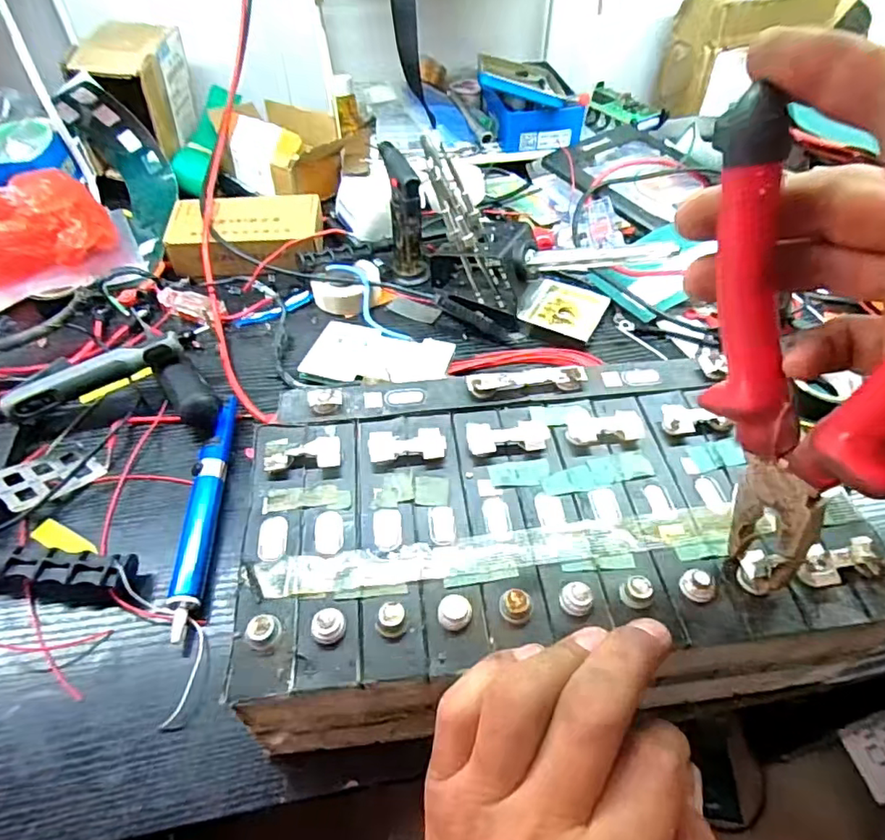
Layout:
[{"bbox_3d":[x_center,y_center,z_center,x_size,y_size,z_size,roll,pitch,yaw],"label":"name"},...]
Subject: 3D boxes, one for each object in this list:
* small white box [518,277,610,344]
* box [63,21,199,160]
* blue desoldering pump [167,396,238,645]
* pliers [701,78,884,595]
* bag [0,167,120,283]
[{"bbox_3d":[0.116,-0.106,0.538,0.069,0.014,0.068,21,52,18],"label":"small white box"},{"bbox_3d":[-0.345,-0.377,0.642,0.082,0.107,0.137,2,49,2],"label":"box"},{"bbox_3d":[-0.165,0.059,0.398,0.019,0.024,0.186,-3,49,-2],"label":"blue desoldering pump"},{"bbox_3d":[0.129,-0.024,0.213,0.024,0.189,0.109,-16,51,-14],"label":"pliers"},{"bbox_3d":[-0.409,-0.186,0.540,0.160,0.078,0.105,-29,55,-23],"label":"bag"}]

